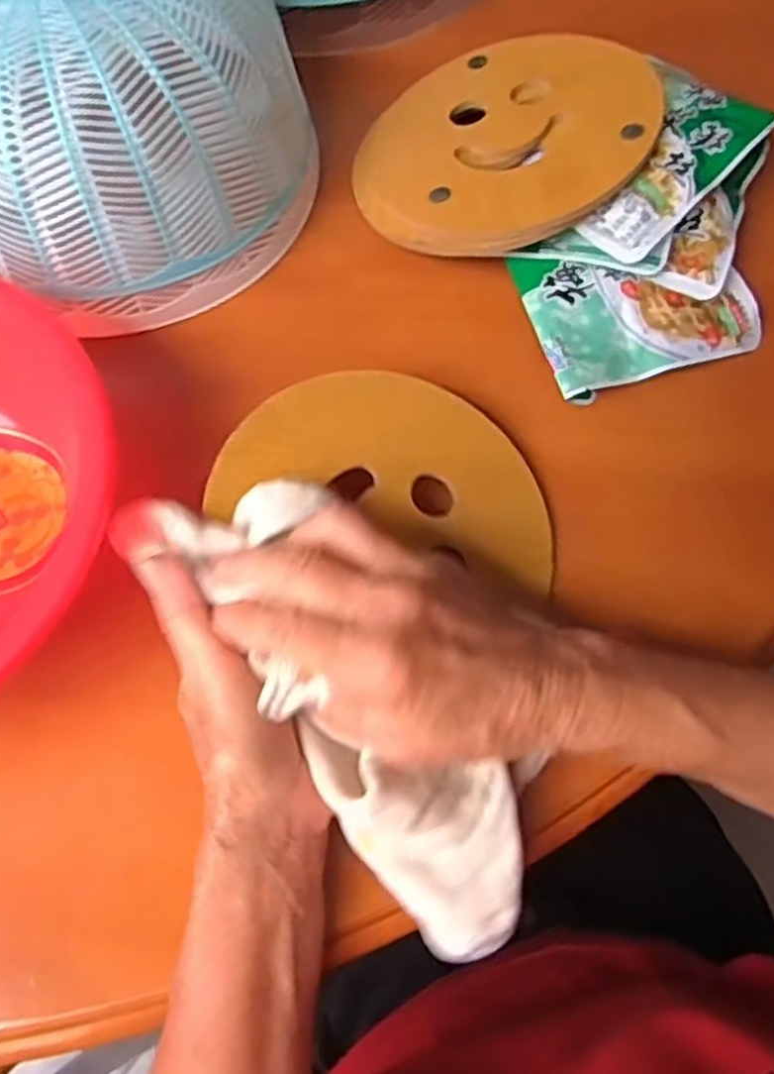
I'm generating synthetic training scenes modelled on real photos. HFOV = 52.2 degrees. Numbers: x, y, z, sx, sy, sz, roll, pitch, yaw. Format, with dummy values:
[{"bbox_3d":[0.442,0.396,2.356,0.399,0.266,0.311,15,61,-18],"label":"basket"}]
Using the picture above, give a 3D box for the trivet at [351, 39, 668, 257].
[{"bbox_3d":[0.066,-0.226,0.451,0.167,0.012,0.158,-8,60,15],"label":"trivet"}]

